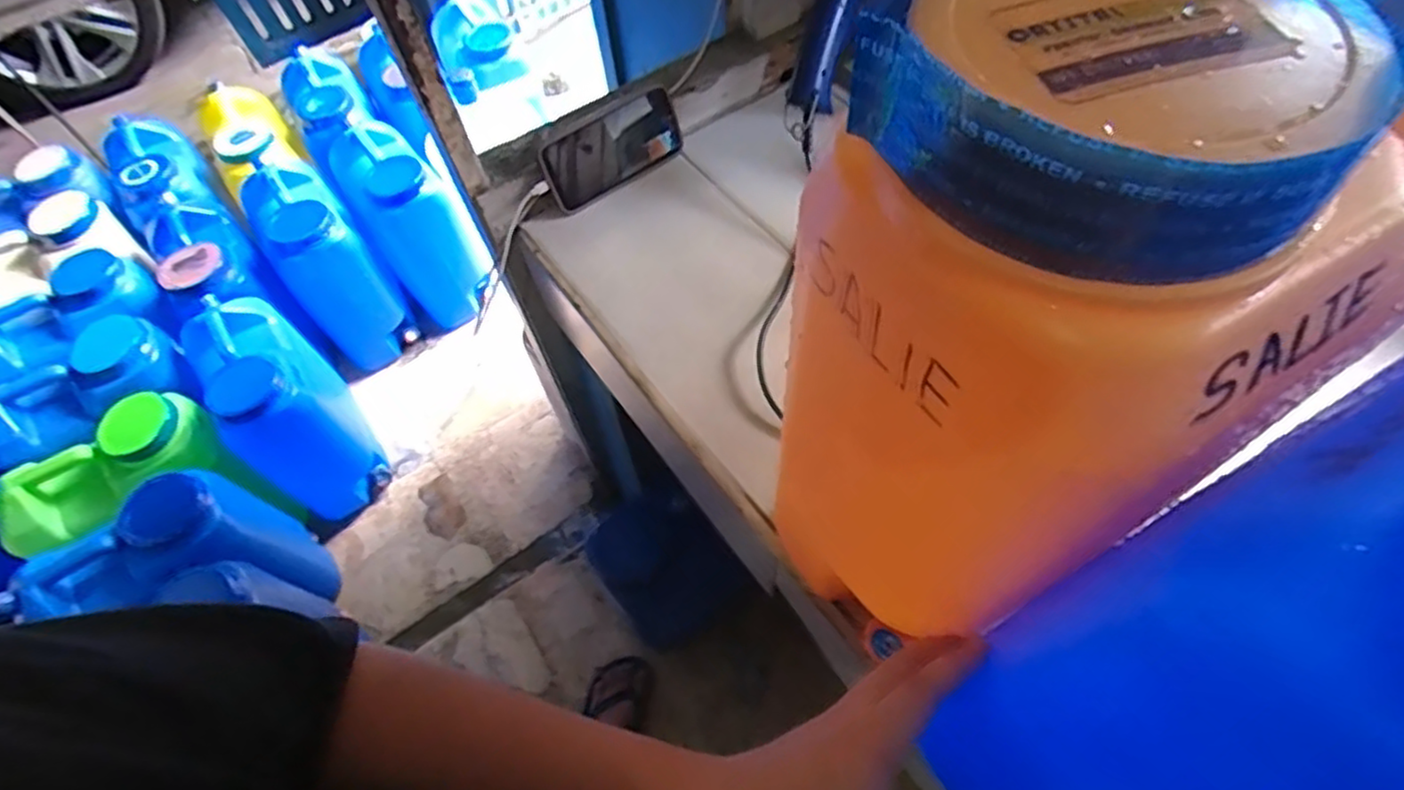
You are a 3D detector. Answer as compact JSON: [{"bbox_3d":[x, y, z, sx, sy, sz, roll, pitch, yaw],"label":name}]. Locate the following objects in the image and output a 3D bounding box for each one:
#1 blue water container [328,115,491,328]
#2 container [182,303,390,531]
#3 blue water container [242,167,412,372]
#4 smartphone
[{"bbox_3d":[-0.666,-0.393,1.616,0.202,0.406,0.297,-36,63,-16],"label":"blue water container"},{"bbox_3d":[-0.792,0.043,1.376,0.188,0.433,0.348,-35,63,-16],"label":"container"},{"bbox_3d":[-0.835,-0.294,1.561,0.183,0.410,0.298,-35,63,-16],"label":"blue water container"},{"bbox_3d":[-0.094,-0.267,0.752,0.165,0.081,0.016,-36,43,-15],"label":"smartphone"}]

